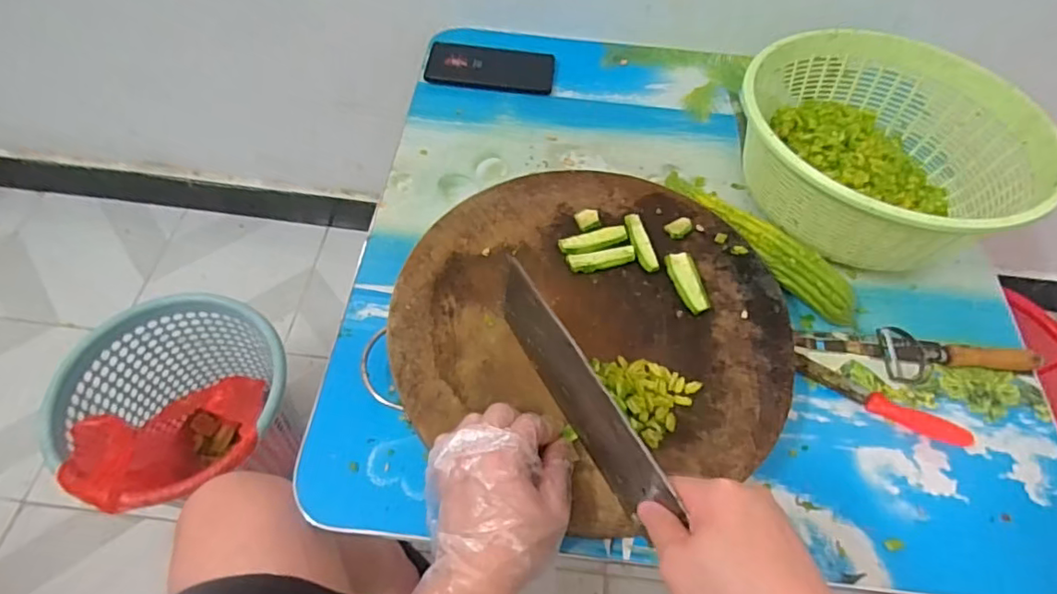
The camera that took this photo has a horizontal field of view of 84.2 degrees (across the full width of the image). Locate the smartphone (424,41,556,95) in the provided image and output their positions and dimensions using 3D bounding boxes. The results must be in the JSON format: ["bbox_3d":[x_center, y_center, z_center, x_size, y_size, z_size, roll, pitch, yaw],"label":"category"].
[{"bbox_3d":[-0.048,-0.295,0.746,0.159,0.013,0.076,7,59,3],"label":"smartphone"}]

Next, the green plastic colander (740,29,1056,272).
[{"bbox_3d":[0.352,-0.146,0.604,0.270,0.126,0.270,2,58,-3],"label":"green plastic colander"}]

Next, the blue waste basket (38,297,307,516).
[{"bbox_3d":[-0.446,0.176,0.819,0.263,0.267,0.257,2,58,-3],"label":"blue waste basket"}]

